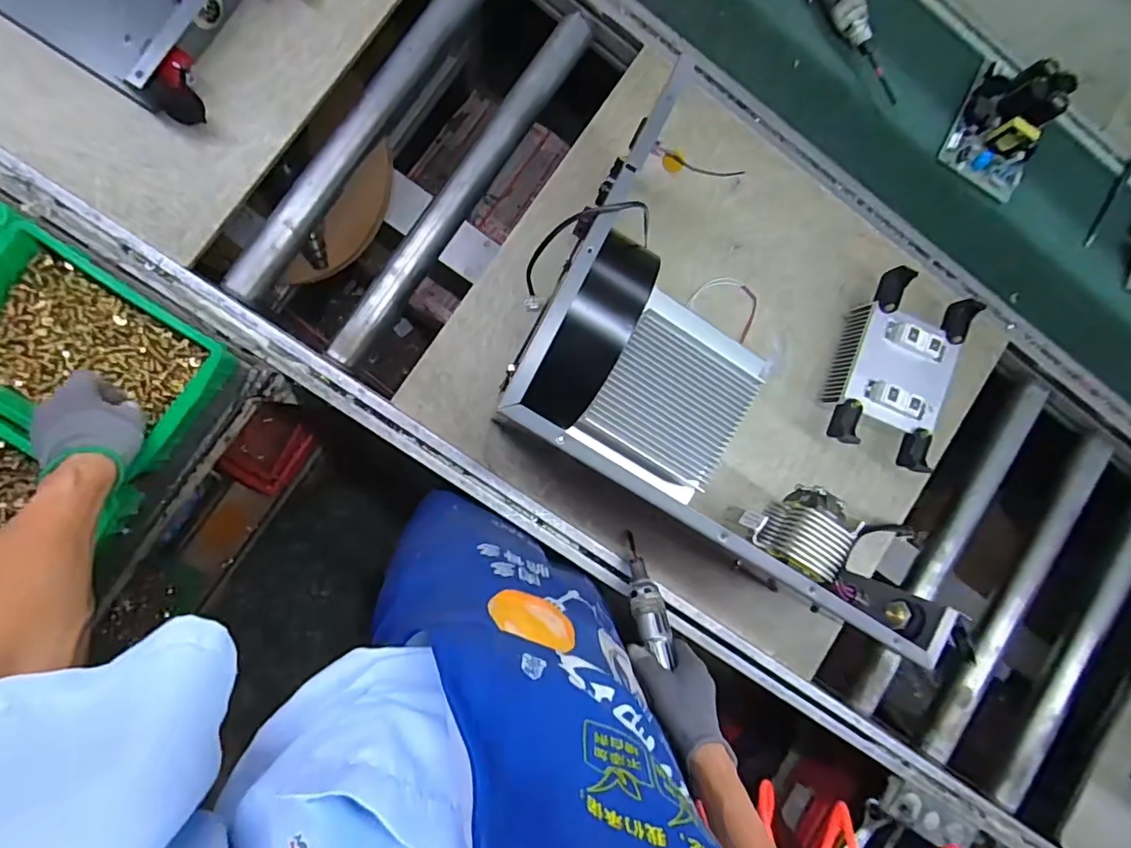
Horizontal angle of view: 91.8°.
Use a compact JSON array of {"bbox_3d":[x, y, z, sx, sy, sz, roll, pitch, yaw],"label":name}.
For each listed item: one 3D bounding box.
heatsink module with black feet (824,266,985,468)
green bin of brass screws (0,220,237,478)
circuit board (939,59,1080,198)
[{"bbox_3d":[0.459,-0.073,0.775,0.145,0.086,0.245,19,88,-9],"label":"heatsink module with black feet"},{"bbox_3d":[-0.519,-0.072,0.596,0.251,0.070,0.179,34,85,-8],"label":"green bin of brass screws"},{"bbox_3d":[0.641,-0.436,0.795,0.127,0.073,0.168,24,87,-9],"label":"circuit board"}]

